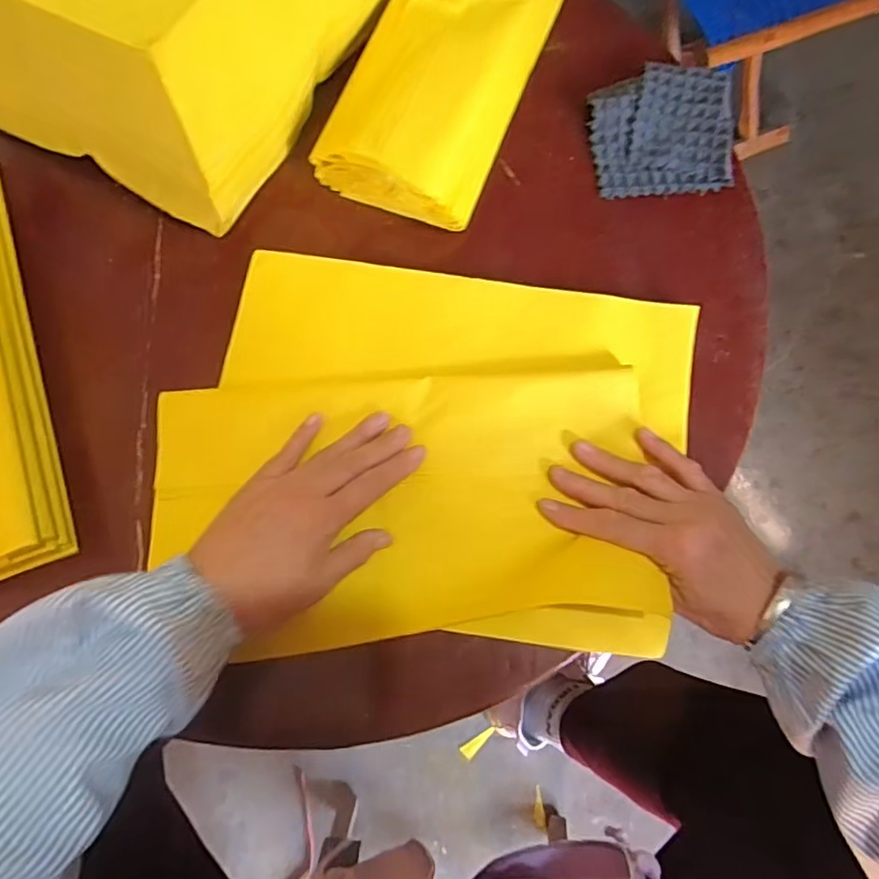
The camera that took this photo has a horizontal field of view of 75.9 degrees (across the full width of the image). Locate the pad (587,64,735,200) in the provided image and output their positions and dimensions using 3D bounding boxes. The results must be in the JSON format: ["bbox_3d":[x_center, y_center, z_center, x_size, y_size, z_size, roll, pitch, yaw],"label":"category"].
[{"bbox_3d":[0.193,-0.268,0.489,0.118,0.019,0.112,-3,77,-3],"label":"pad"}]

